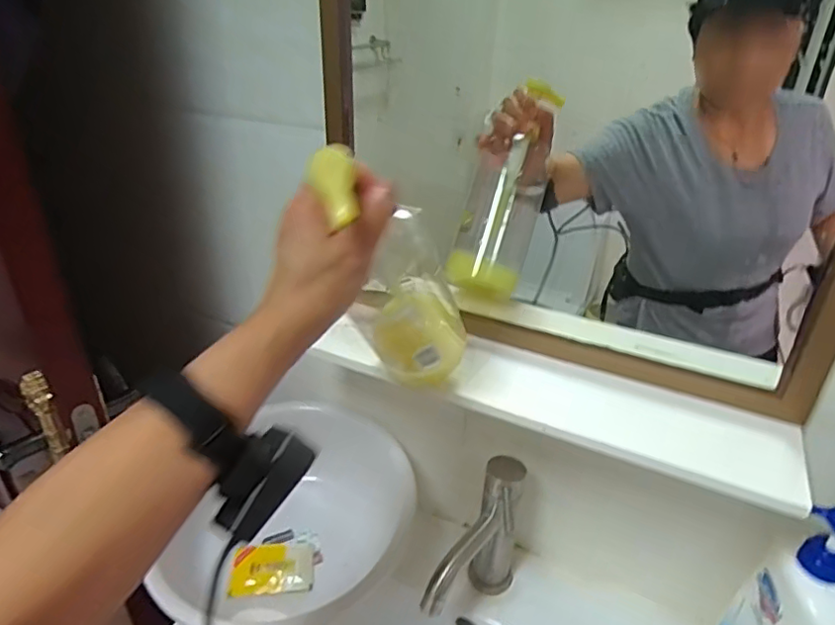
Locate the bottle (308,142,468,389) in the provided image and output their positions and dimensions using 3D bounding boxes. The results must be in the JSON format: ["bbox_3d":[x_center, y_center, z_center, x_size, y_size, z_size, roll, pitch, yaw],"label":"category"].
[{"bbox_3d":[-0.020,-0.022,0.441,0.068,0.258,0.075,21,68,30],"label":"bottle"}]

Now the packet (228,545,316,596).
[{"bbox_3d":[-0.180,0.321,0.704,0.099,0.019,0.063,-3,29,-10],"label":"packet"}]

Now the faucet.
[{"bbox_3d":[0.063,0.277,0.624,0.043,0.182,0.150,20,33,29],"label":"faucet"}]

